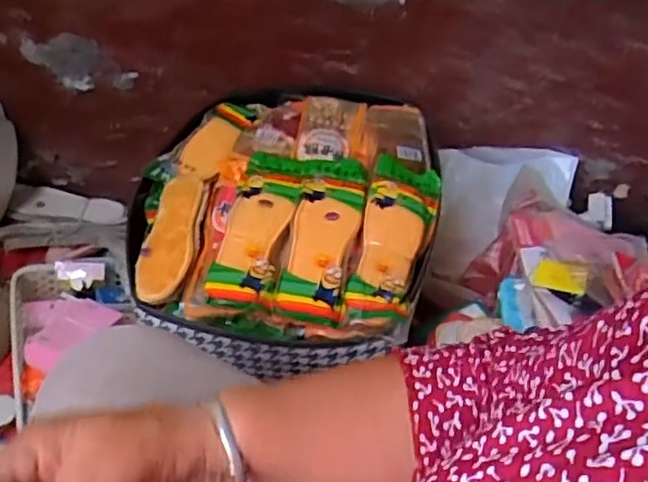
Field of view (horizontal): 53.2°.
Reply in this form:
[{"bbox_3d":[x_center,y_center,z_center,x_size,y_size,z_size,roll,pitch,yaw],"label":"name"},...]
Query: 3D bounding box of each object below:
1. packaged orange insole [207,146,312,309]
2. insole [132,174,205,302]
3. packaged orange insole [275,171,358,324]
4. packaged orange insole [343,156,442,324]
[{"bbox_3d":[-0.072,-0.028,0.733,0.075,0.010,0.245,10,44,3],"label":"packaged orange insole"},{"bbox_3d":[-0.176,-0.012,0.742,0.059,0.022,0.188,3,44,-4],"label":"insole"},{"bbox_3d":[0.002,-0.014,0.724,0.071,0.017,0.230,10,44,3],"label":"packaged orange insole"},{"bbox_3d":[0.083,-0.009,0.738,0.080,0.024,0.262,12,44,5],"label":"packaged orange insole"}]

